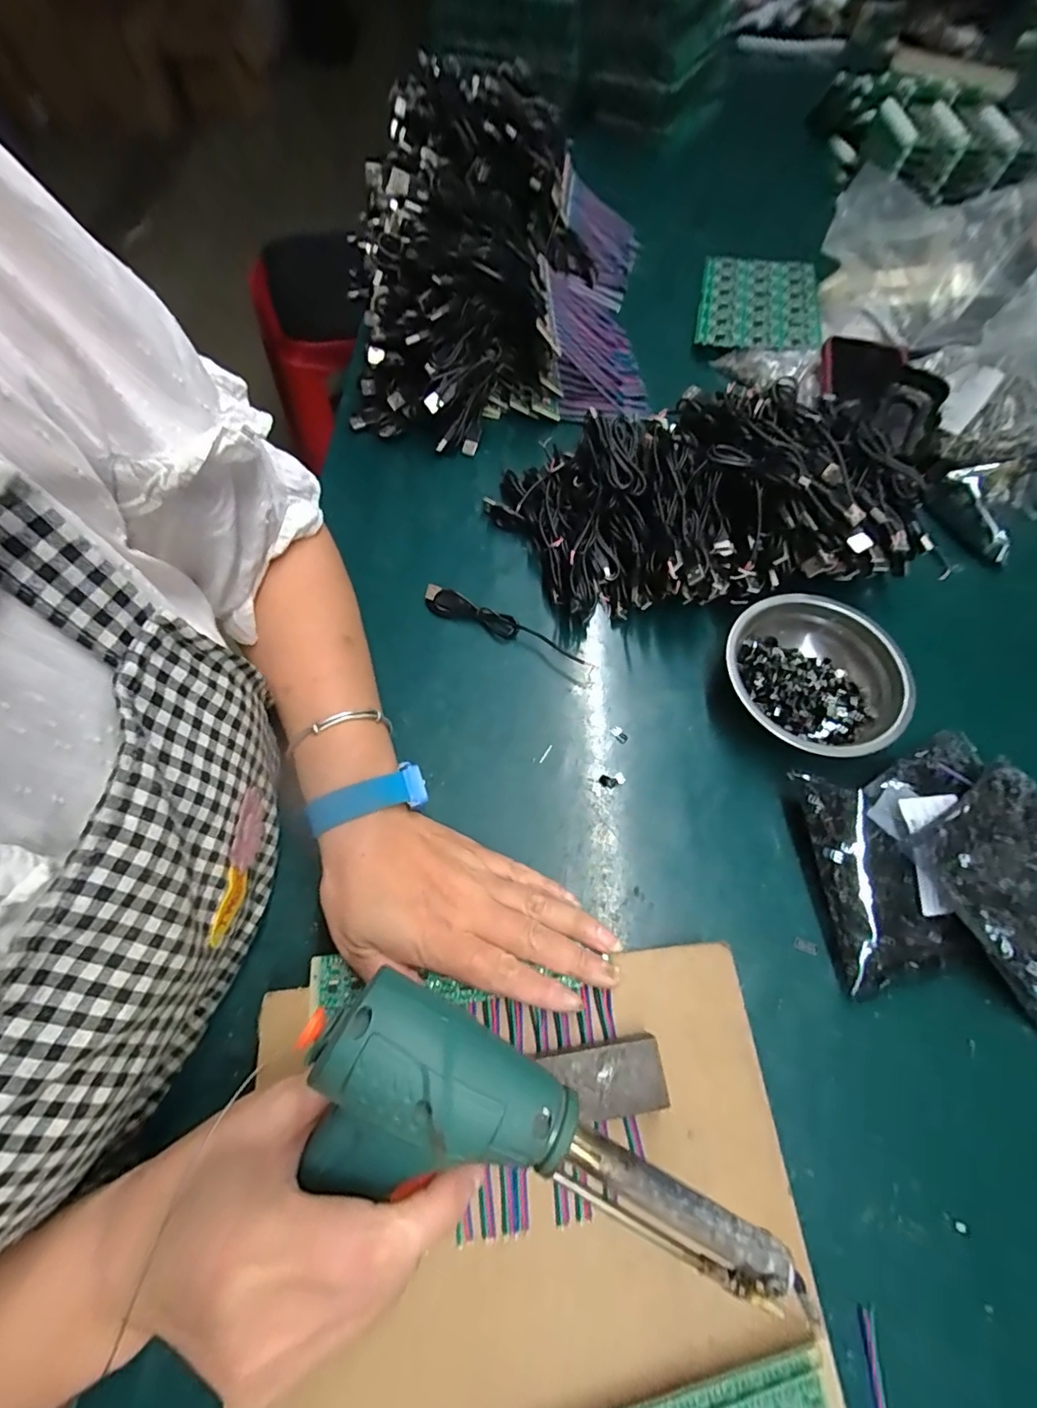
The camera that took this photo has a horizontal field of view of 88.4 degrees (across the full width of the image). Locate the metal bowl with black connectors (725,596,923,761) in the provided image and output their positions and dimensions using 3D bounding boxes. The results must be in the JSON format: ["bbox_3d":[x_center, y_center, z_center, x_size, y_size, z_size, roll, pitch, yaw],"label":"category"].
[{"bbox_3d":[0.218,-0.018,0.396,0.124,0.033,0.127,0,65,0],"label":"metal bowl with black connectors"}]

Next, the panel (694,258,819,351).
[{"bbox_3d":[0.283,-0.478,0.632,0.134,0.014,0.218,13,59,11],"label":"panel"}]

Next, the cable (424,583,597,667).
[{"bbox_3d":[-0.010,-0.062,0.423,0.143,0.019,0.017,21,66,9],"label":"cable"}]

